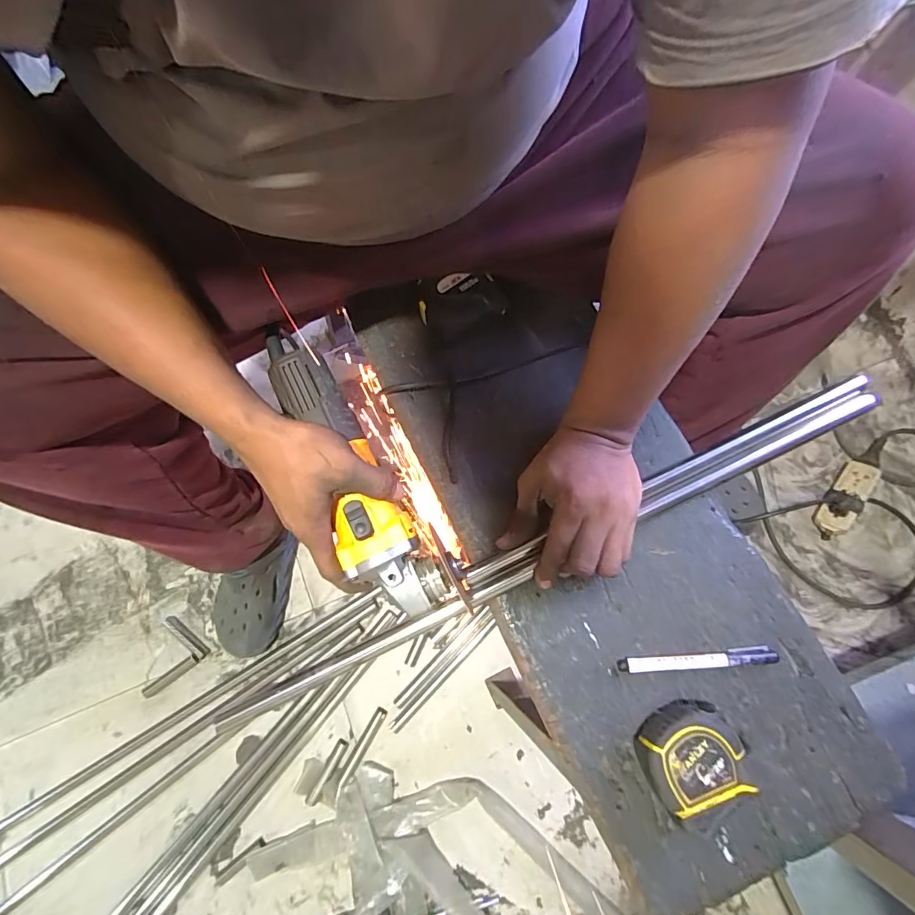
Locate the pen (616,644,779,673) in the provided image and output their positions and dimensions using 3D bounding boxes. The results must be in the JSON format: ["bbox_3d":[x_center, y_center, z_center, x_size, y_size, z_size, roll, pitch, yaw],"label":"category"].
[{"bbox_3d":[0.208,0.178,0.408,0.129,0.018,0.015,-6,74,2],"label":"pen"}]

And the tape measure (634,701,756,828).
[{"bbox_3d":[0.192,0.241,0.376,0.086,0.046,0.075,-21,74,-2],"label":"tape measure"}]

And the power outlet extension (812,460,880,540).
[{"bbox_3d":[0.669,0.070,0.805,0.057,0.041,0.148,30,78,11],"label":"power outlet extension"}]

